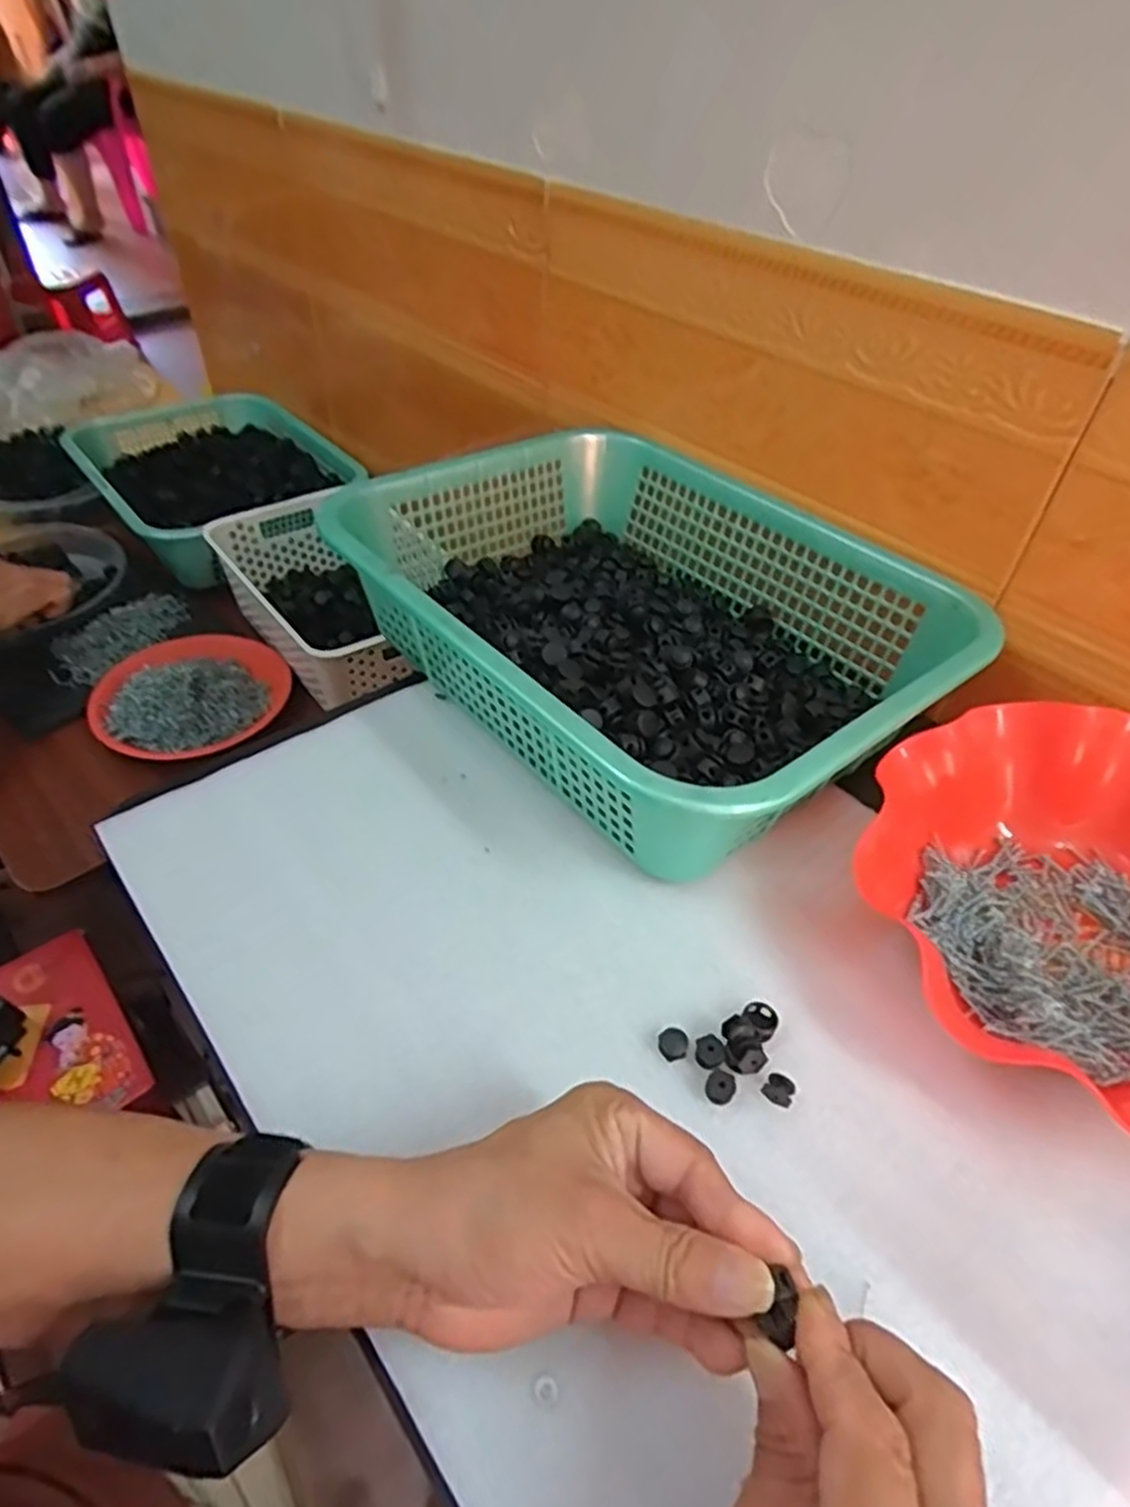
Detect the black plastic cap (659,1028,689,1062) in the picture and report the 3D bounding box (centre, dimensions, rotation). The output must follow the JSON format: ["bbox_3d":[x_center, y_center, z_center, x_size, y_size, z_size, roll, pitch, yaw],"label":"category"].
[{"bbox_3d":[0.051,0.136,0.369,0.013,0.007,0.013,0,47,0],"label":"black plastic cap"}]

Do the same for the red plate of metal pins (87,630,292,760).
[{"bbox_3d":[-0.392,-0.073,0.819,0.186,0.053,0.176,1,46,-1],"label":"red plate of metal pins"}]

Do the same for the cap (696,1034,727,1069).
[{"bbox_3d":[0.068,0.139,0.367,0.013,0.008,0.014,0,47,0],"label":"cap"}]

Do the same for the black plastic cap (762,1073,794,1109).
[{"bbox_3d":[0.097,0.152,0.357,0.013,0.008,0.012,0,47,0],"label":"black plastic cap"}]

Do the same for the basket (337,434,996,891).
[{"bbox_3d":[0.052,-0.100,0.533,0.296,0.098,0.385,-31,54,-27],"label":"basket"}]

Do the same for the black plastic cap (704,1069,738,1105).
[{"bbox_3d":[0.071,0.152,0.360,0.014,0.010,0.013,0,47,0],"label":"black plastic cap"}]

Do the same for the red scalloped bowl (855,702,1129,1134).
[{"bbox_3d":[0.266,0.070,0.396,0.206,0.070,0.211,1,46,-1],"label":"red scalloped bowl"}]

